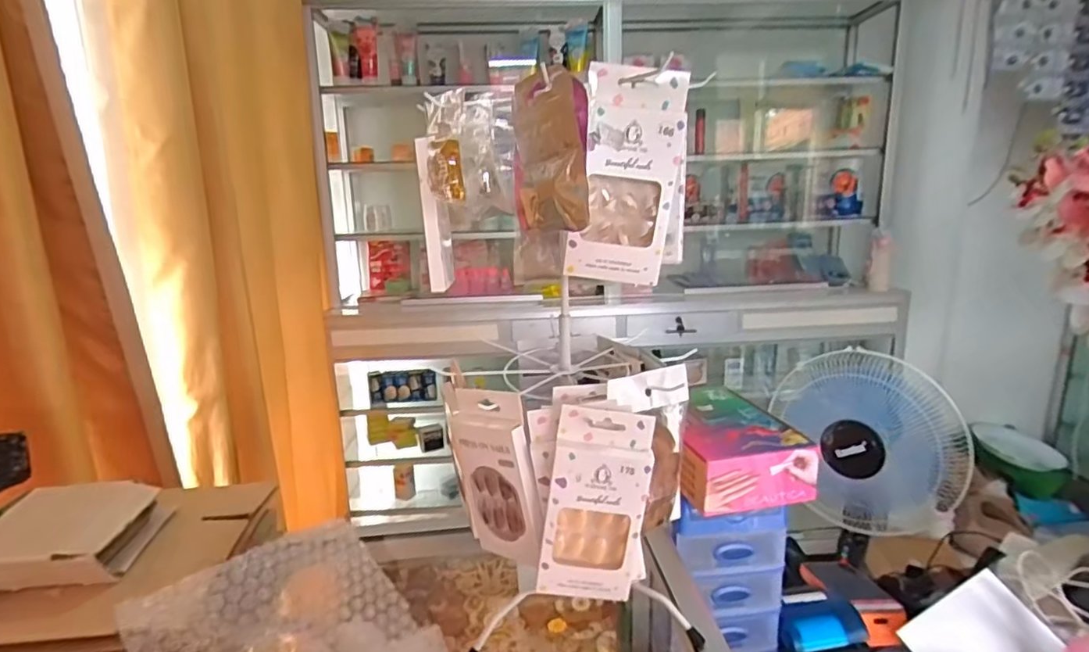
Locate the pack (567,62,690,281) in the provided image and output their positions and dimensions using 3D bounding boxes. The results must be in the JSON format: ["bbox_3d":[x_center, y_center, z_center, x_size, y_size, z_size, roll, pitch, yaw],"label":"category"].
[{"bbox_3d":[0.056,-0.101,0.405,0.080,0.141,0.016,-2,14,1],"label":"pack"}]

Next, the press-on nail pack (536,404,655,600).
[{"bbox_3d":[0.037,0.128,0.424,0.079,0.136,0.018,-2,14,-1],"label":"press-on nail pack"}]

